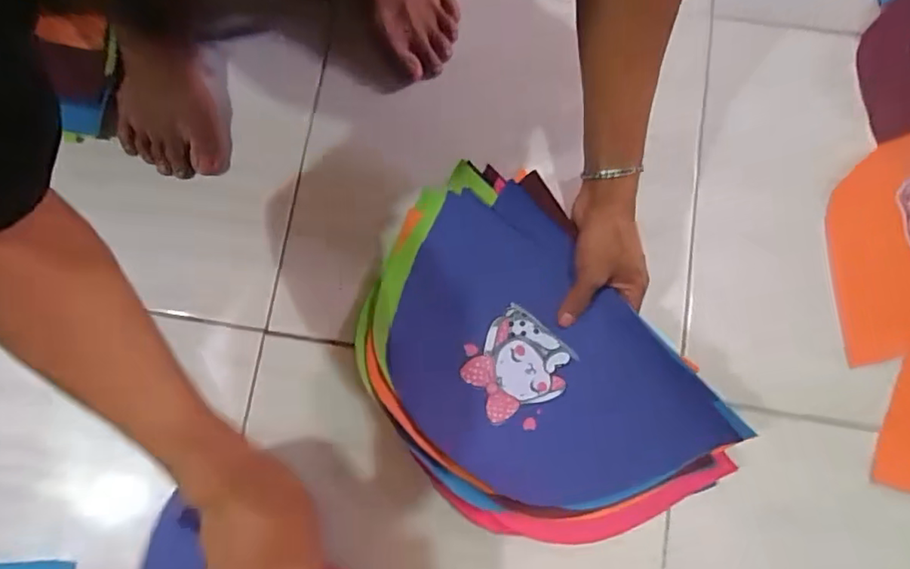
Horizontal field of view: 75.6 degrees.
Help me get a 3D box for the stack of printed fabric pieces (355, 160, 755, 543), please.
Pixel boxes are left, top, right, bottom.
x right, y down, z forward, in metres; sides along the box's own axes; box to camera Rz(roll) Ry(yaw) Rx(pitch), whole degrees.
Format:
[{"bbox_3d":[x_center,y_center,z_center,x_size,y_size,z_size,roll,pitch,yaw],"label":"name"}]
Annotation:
[{"bbox_3d":[0.055,0.076,0.507,0.220,0.060,0.338,-39,80,-7],"label":"stack of printed fabric pieces"}]

